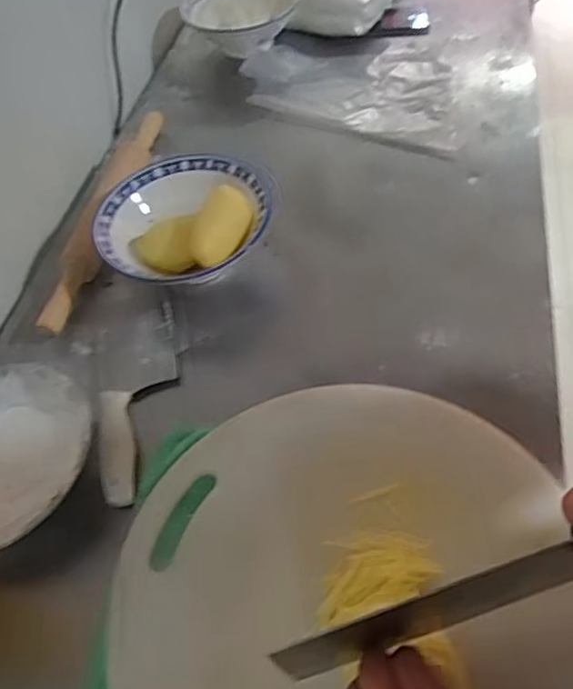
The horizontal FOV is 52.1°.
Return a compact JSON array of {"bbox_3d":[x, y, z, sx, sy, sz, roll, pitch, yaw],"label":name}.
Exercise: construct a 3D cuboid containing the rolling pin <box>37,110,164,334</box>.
[{"bbox_3d":[-0.231,-0.173,0.746,0.058,0.051,0.390,4,49,12],"label":"rolling pin"}]

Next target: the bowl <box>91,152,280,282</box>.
[{"bbox_3d":[-0.111,-0.134,0.659,0.191,0.066,0.182,1,53,3],"label":"bowl"}]

